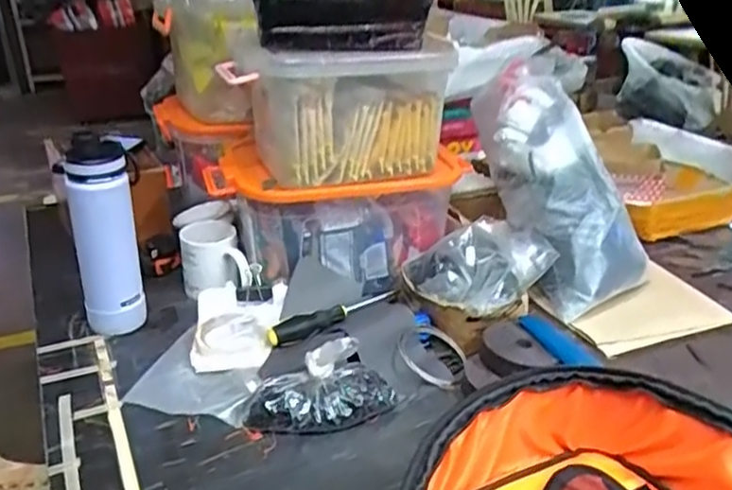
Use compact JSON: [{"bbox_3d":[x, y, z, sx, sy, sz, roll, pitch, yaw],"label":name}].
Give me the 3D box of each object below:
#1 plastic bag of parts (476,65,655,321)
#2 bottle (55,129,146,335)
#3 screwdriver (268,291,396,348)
[{"bbox_3d":[0.279,-0.089,0.979,0.135,0.124,0.390,-10,67,-19],"label":"plastic bag of parts"},{"bbox_3d":[-0.339,-0.004,0.846,0.078,0.266,0.086,-12,29,-22],"label":"bottle"},{"bbox_3d":[-0.036,0.092,0.880,0.201,0.022,0.037,-16,31,-29],"label":"screwdriver"}]

